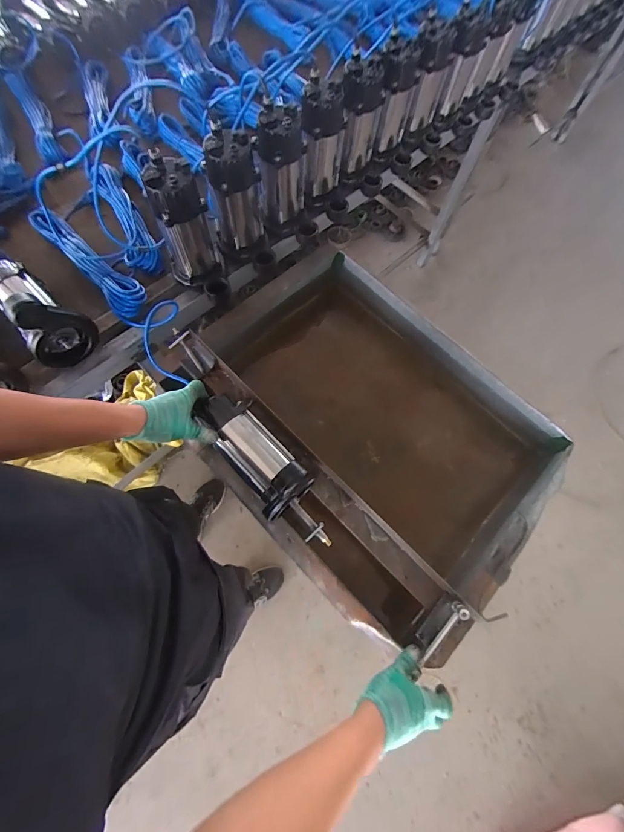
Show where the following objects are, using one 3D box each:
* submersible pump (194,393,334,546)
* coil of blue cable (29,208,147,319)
[{"bbox_3d":[-0.081,0.086,0.591,0.089,0.084,0.306,-39,78,-13],"label":"submersible pump"},{"bbox_3d":[-0.499,-0.341,0.754,0.321,0.058,0.072,40,72,11],"label":"coil of blue cable"}]

